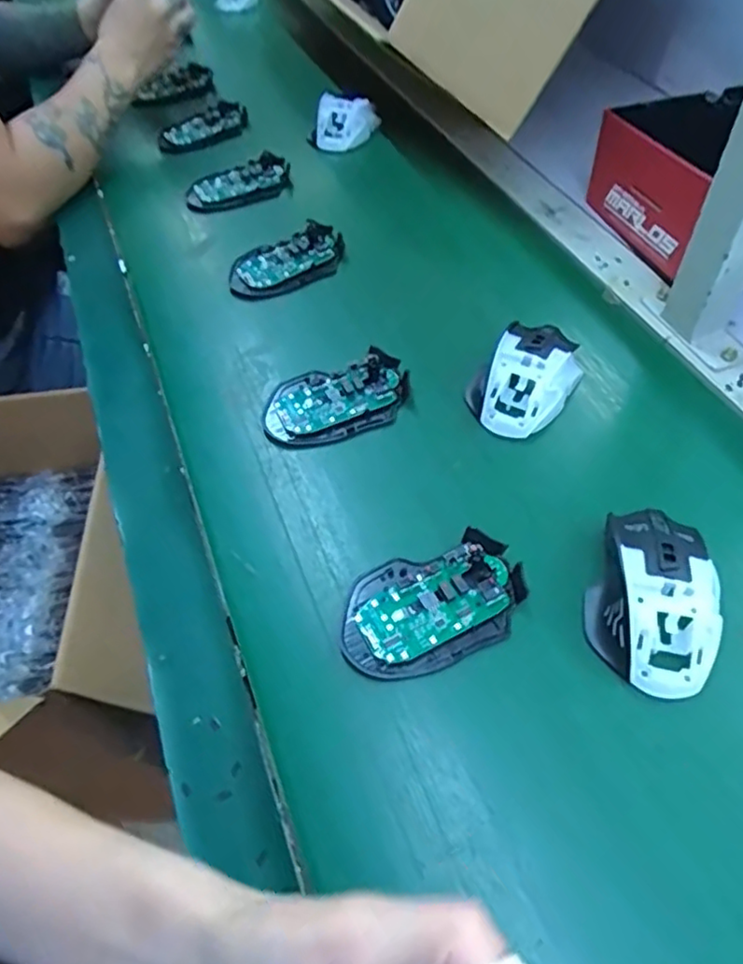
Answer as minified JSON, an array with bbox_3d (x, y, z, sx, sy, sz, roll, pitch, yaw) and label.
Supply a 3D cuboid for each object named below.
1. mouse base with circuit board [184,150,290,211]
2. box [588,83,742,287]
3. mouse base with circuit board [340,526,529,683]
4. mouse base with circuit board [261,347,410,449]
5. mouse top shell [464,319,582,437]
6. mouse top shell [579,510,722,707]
[{"bbox_3d":[-0.137,-0.308,0.652,0.111,0.014,0.057,-24,56,-14],"label":"mouse base with circuit board"},{"bbox_3d":[0.348,-0.271,0.564,0.233,0.094,0.175,-14,54,-7],"label":"box"},{"bbox_3d":[0.036,0.073,0.383,0.114,0.017,0.075,-23,56,-13],"label":"mouse base with circuit board"},{"bbox_3d":[-0.026,-0.062,0.480,0.112,0.019,0.064,-15,55,-7],"label":"mouse base with circuit board"},{"bbox_3d":[0.118,-0.082,0.476,0.068,0.035,0.103,33,62,24],"label":"mouse top shell"},{"bbox_3d":[0.166,0.064,0.367,0.068,0.033,0.108,16,57,15],"label":"mouse top shell"}]

